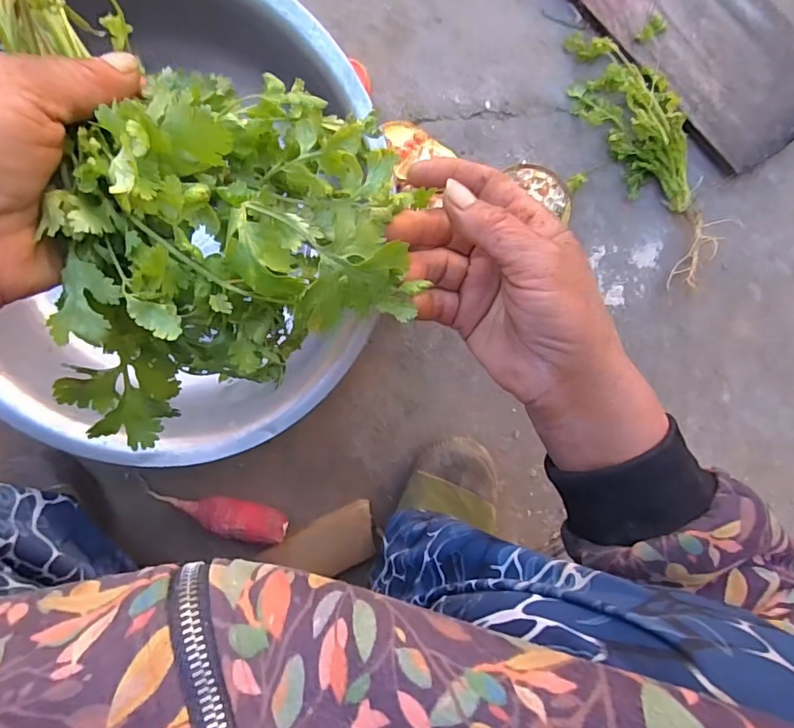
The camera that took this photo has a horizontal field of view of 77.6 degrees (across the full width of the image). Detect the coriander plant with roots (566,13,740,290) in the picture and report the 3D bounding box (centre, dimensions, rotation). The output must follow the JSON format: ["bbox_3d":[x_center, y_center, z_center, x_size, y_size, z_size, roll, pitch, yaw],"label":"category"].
[{"bbox_3d":[0.224,-0.183,0.425,0.085,0.032,0.229,-26,105,1],"label":"coriander plant with roots"}]

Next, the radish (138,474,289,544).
[{"bbox_3d":[-0.175,0.141,0.470,0.141,0.030,0.031,15,102,-10],"label":"radish"}]

